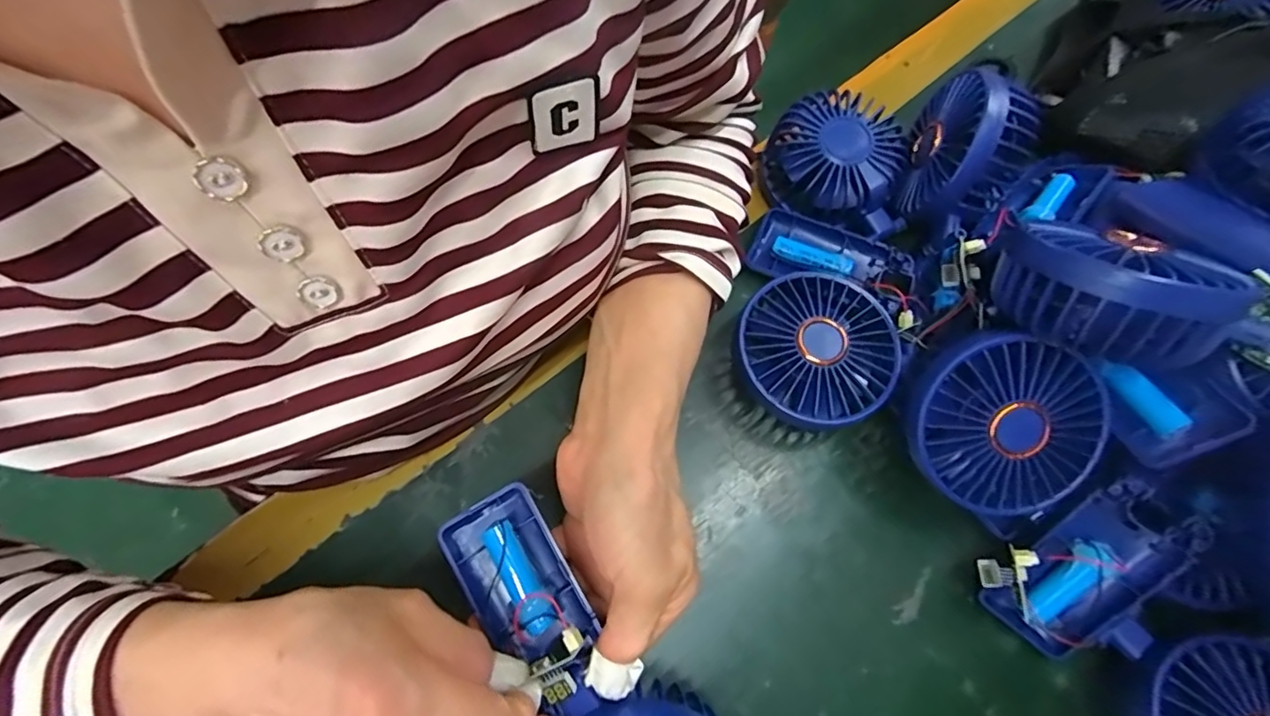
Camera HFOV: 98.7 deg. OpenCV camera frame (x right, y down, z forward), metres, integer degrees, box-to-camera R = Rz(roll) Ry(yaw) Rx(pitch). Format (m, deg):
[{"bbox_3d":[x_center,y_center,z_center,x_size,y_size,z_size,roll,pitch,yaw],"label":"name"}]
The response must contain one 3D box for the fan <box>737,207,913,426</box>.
[{"bbox_3d":[0.104,-0.023,0.313,0.092,0.044,0.130,23,73,7],"label":"fan"}]

